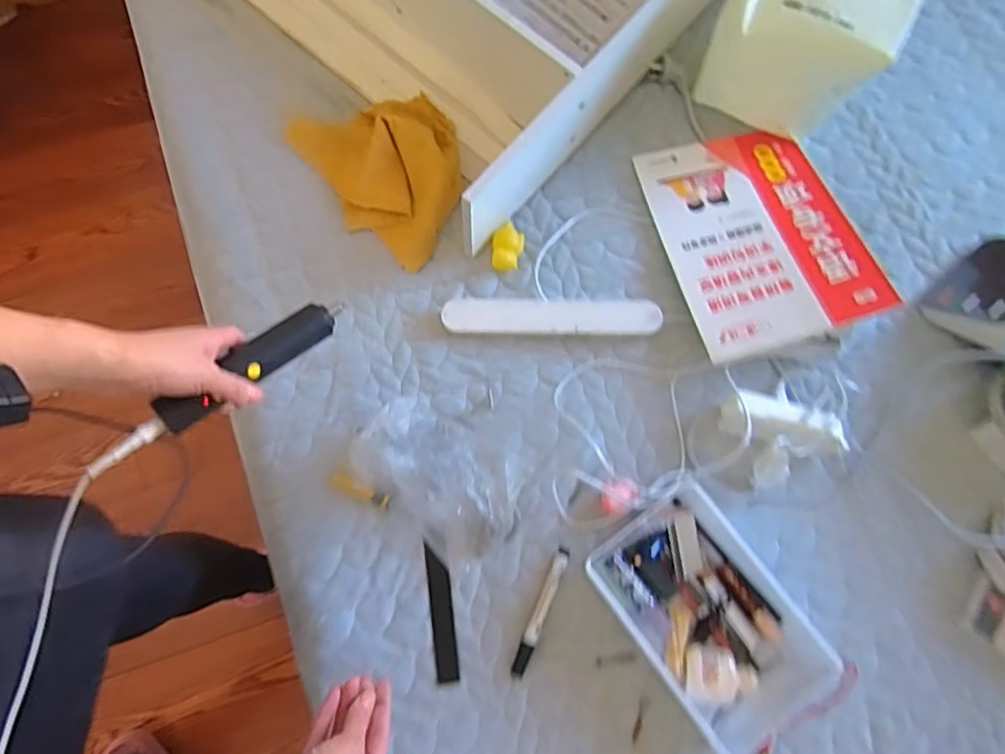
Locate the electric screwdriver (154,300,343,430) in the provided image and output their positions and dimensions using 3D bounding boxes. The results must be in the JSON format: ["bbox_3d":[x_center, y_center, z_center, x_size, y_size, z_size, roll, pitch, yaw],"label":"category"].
[{"bbox_3d":[-0.213,-0.014,0.518,0.029,0.026,0.172,44,63,11],"label":"electric screwdriver"}]

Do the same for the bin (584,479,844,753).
[{"bbox_3d":[0.206,0.240,0.604,0.158,0.053,0.233,-35,78,-9],"label":"bin"}]

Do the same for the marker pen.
[{"bbox_3d":[0.040,0.244,0.623,0.015,0.012,0.135,23,76,6],"label":"marker pen"}]

